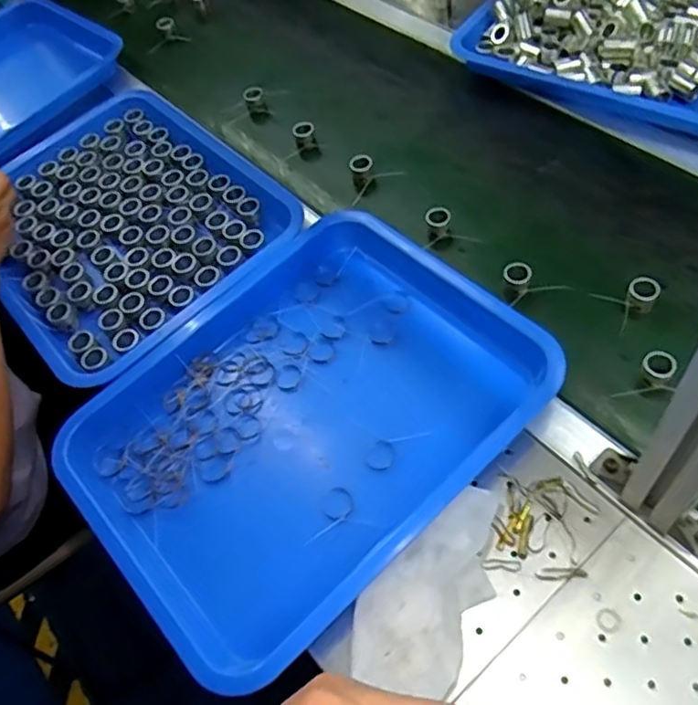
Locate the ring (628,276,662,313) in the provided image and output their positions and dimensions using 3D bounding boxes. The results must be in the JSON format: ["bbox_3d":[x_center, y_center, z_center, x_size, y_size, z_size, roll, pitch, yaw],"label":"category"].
[{"bbox_3d":[0.268,-0.052,0.597,0.025,0.031,0.024,-5,57,7],"label":"ring"}]

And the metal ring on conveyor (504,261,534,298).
[{"bbox_3d":[0.160,-0.068,0.623,0.025,0.029,0.023,-5,57,7],"label":"metal ring on conveyor"}]

